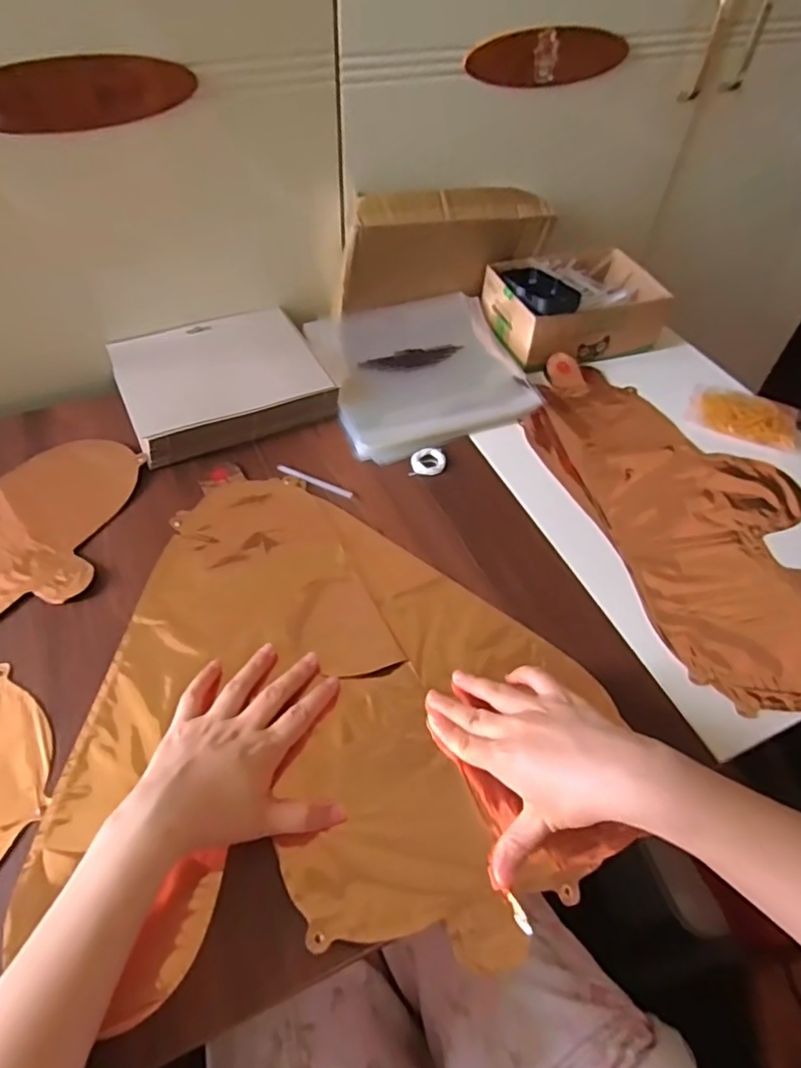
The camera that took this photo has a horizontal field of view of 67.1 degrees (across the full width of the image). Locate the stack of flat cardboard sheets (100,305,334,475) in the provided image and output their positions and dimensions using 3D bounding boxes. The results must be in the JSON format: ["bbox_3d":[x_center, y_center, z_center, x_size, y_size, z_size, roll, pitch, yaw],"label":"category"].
[{"bbox_3d":[-0.189,-0.161,0.639,0.194,0.039,0.173,-22,55,-20],"label":"stack of flat cardboard sheets"}]

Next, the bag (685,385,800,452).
[{"bbox_3d":[0.376,-0.127,0.651,0.121,0.024,0.069,31,56,21],"label":"bag"}]

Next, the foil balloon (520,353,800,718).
[{"bbox_3d":[0.282,-0.026,0.576,0.217,0.031,0.435,-13,52,-13],"label":"foil balloon"}]

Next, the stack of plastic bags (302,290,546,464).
[{"bbox_3d":[0.025,-0.189,0.679,0.218,0.032,0.223,-16,53,-15],"label":"stack of plastic bags"}]

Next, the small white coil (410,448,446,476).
[{"bbox_3d":[0.027,-0.072,0.604,0.035,0.008,0.031,-1,51,-3],"label":"small white coil"}]

